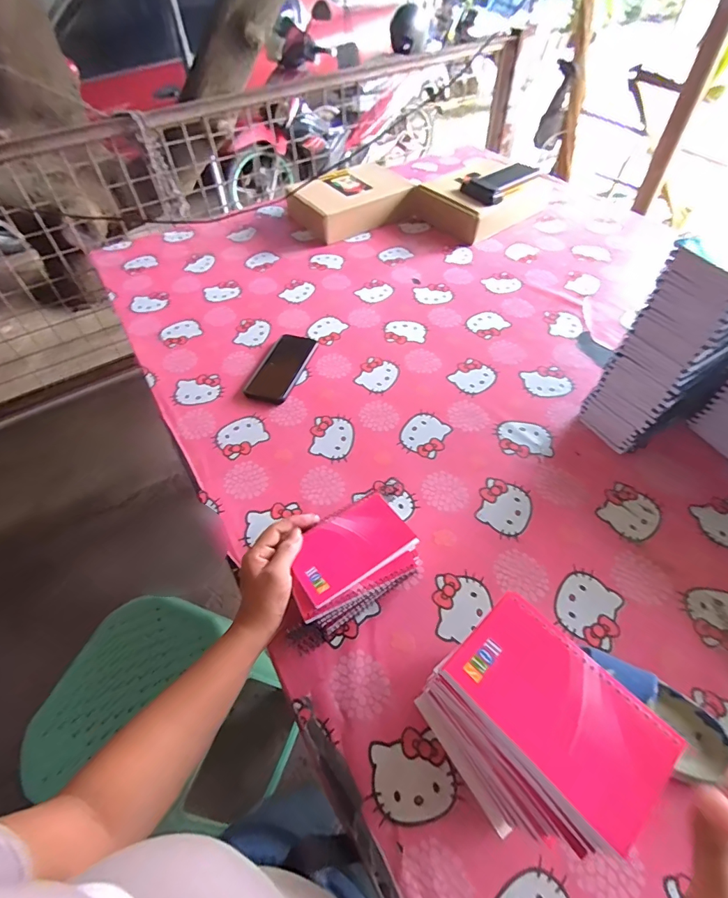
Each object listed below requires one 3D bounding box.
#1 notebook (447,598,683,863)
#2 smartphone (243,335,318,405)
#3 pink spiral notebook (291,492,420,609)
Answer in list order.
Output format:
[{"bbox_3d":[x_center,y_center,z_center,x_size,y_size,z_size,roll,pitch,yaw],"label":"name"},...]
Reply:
[{"bbox_3d":[0.128,0.171,0.290,0.082,0.014,0.130,-36,59,-24],"label":"notebook"},{"bbox_3d":[-0.148,-0.148,0.784,0.080,0.009,0.170,14,53,12],"label":"smartphone"},{"bbox_3d":[-0.017,0.105,0.483,0.129,0.009,0.083,-27,56,-19],"label":"pink spiral notebook"}]

